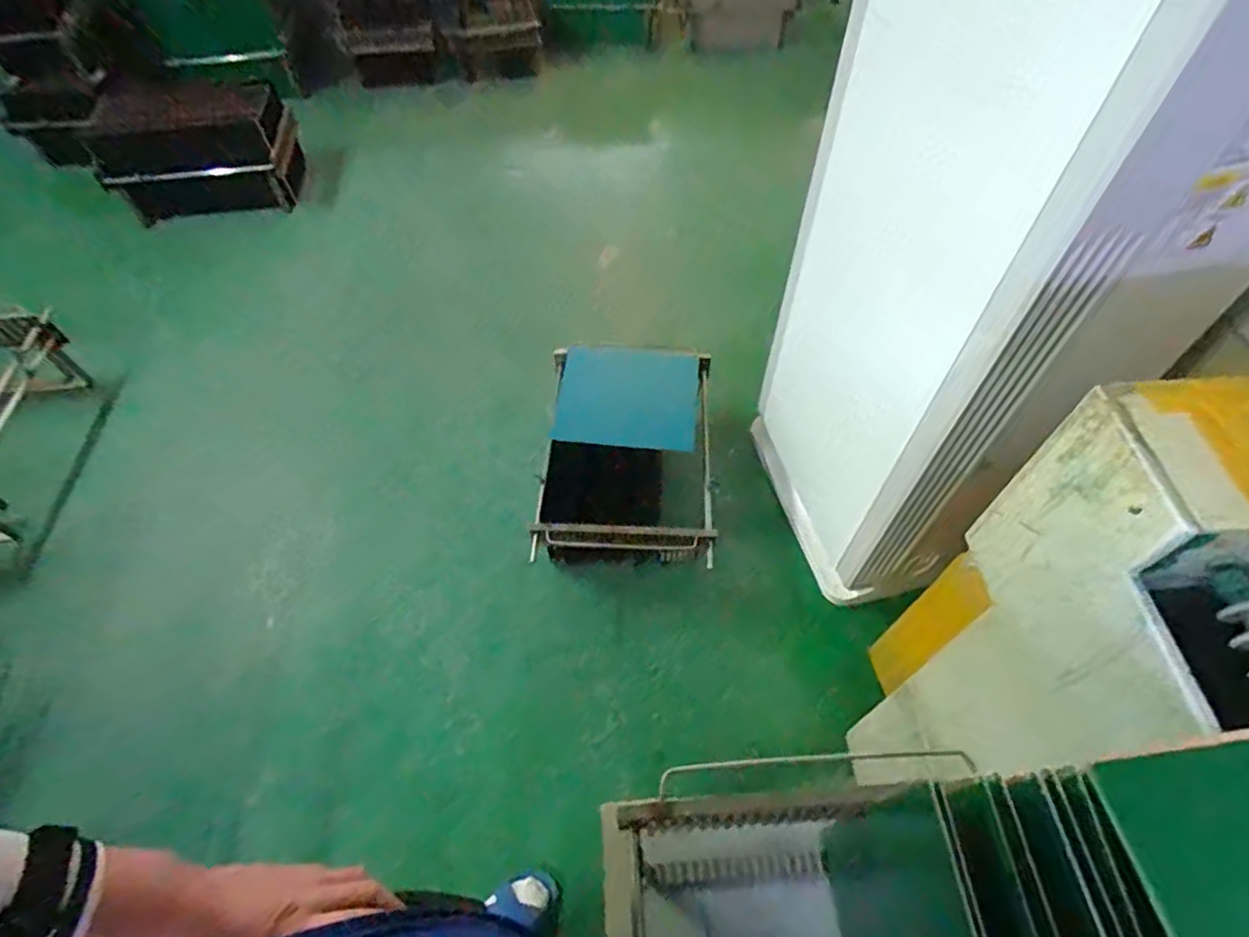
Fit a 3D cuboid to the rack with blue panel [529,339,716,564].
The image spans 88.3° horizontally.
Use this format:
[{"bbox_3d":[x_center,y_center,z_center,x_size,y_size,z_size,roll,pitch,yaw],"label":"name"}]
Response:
[{"bbox_3d":[0.005,-0.019,1.671,0.418,0.281,0.572,0,56,1],"label":"rack with blue panel"}]

